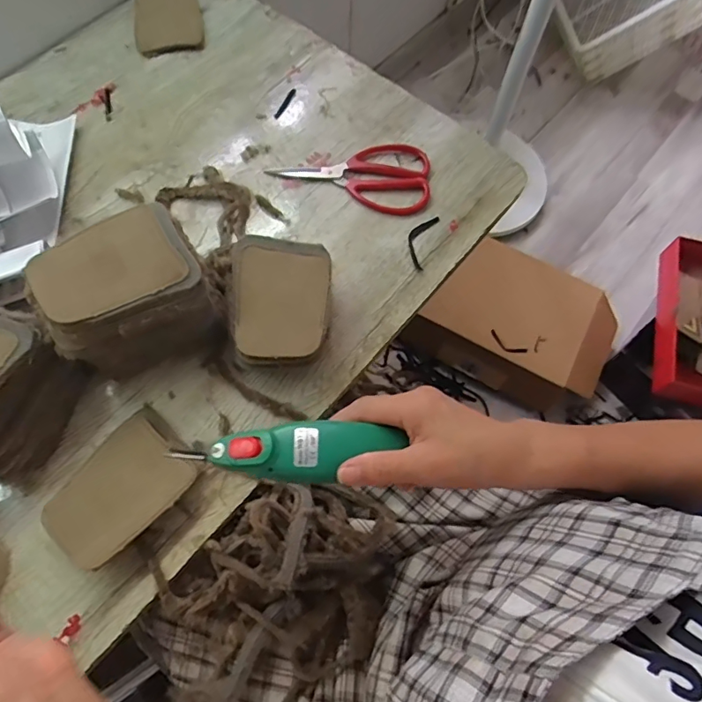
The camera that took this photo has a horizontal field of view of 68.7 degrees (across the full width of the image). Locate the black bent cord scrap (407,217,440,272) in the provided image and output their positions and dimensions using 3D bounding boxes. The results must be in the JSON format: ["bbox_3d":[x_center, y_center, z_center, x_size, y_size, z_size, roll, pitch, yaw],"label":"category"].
[{"bbox_3d":[0.077,-0.124,0.573,0.026,0.008,0.077,19,67,7],"label":"black bent cord scrap"}]

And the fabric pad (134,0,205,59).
[{"bbox_3d":[-0.244,-0.443,0.686,0.086,0.026,0.096,-12,67,-7],"label":"fabric pad"}]

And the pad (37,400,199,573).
[{"bbox_3d":[-0.195,0.118,0.444,0.083,0.030,0.118,42,71,16],"label":"pad"}]

